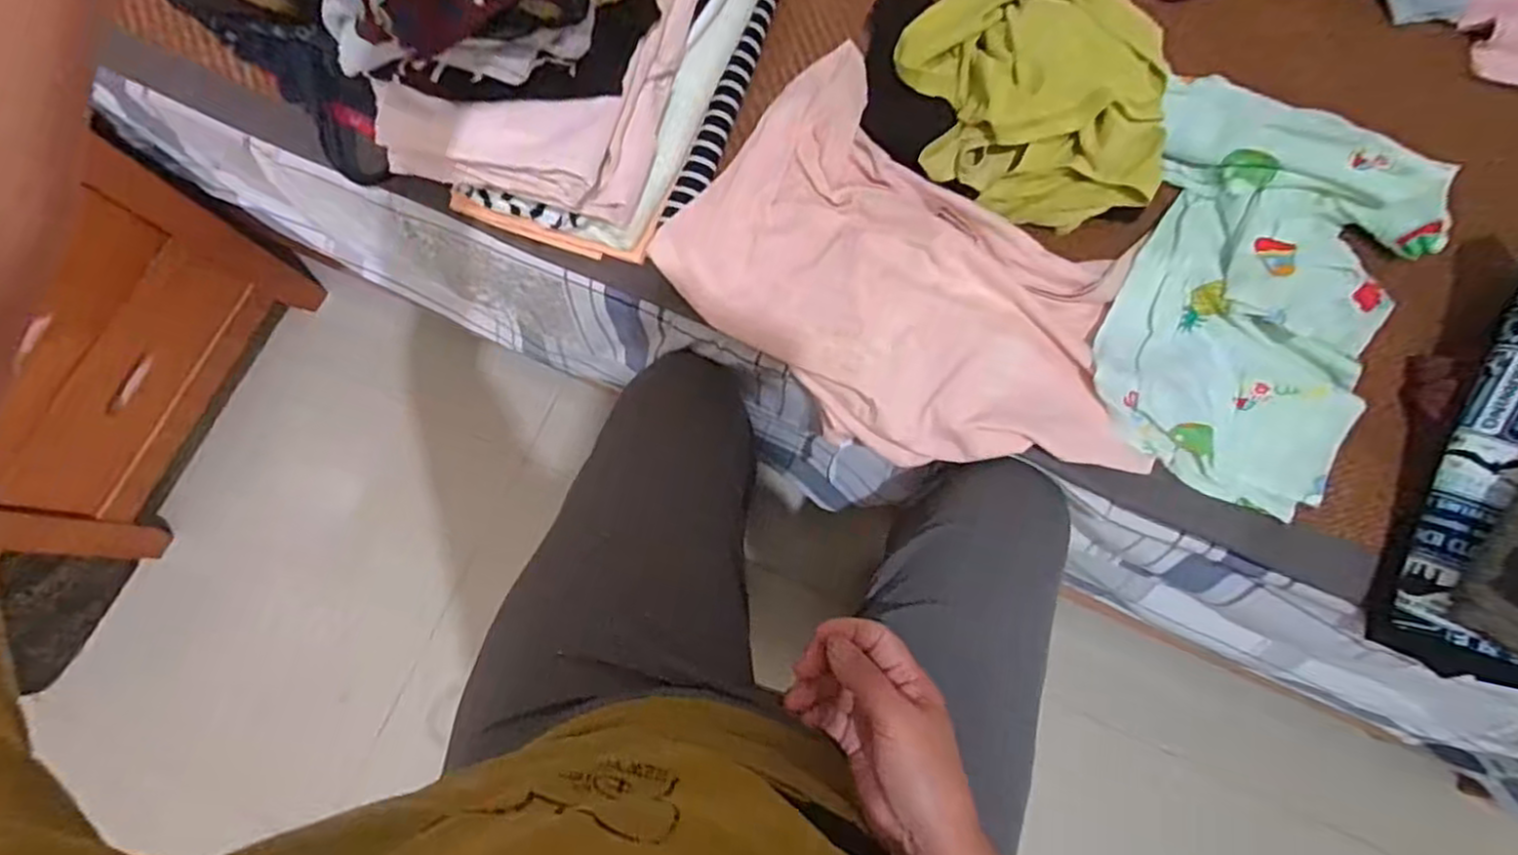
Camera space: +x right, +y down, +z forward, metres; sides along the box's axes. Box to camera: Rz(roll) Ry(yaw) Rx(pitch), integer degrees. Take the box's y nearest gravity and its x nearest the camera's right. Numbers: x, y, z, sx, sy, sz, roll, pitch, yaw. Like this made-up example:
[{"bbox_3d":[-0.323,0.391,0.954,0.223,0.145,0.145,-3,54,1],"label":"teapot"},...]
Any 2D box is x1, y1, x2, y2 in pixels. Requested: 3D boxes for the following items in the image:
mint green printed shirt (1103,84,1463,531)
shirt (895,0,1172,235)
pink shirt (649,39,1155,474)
[{"bbox_3d":[0.412,-0.121,0.598,0.241,0.056,0.334,27,78,6],"label":"mint green printed shirt"},{"bbox_3d":[0.223,-0.309,0.618,0.201,0.102,0.262,-3,77,-1],"label":"shirt"},{"bbox_3d":[0.145,-0.123,0.604,0.432,0.040,0.287,36,79,8],"label":"pink shirt"}]

